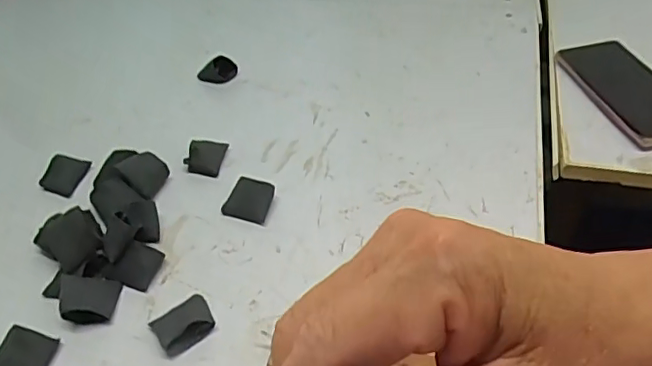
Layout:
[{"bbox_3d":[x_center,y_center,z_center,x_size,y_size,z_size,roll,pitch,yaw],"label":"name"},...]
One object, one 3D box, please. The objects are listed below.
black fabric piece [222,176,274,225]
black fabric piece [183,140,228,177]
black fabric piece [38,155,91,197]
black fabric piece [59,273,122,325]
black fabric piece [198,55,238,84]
[{"bbox_3d":[-0.067,0.014,0.494,0.037,0.022,0.033,16,48,21],"label":"black fabric piece"},{"bbox_3d":[-0.115,-0.028,0.542,0.032,0.018,0.043,4,45,10],"label":"black fabric piece"},{"bbox_3d":[-0.250,-0.008,0.540,0.036,0.007,0.043,11,49,6],"label":"black fabric piece"},{"bbox_3d":[-0.180,0.087,0.429,0.036,0.024,0.038,-6,44,0],"label":"black fabric piece"},{"bbox_3d":[-0.122,-0.129,0.638,0.042,0.025,0.023,-18,45,-12],"label":"black fabric piece"}]

